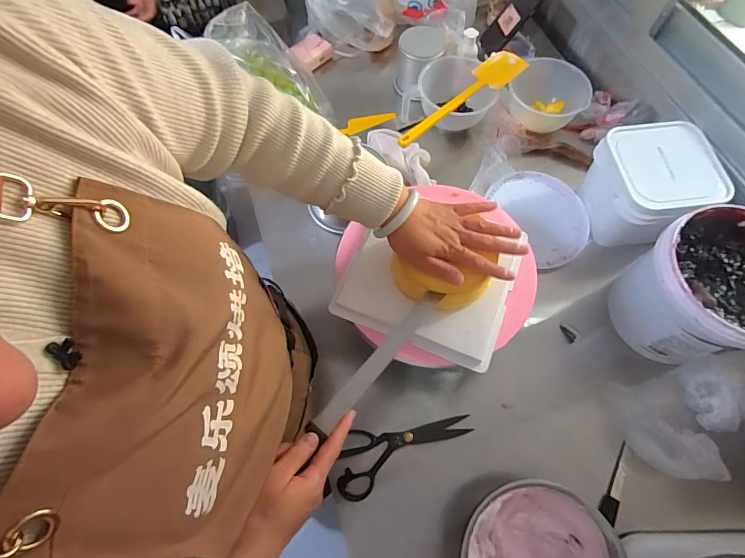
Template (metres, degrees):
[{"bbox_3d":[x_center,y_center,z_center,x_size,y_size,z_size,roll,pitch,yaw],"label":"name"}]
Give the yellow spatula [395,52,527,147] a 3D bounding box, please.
[{"bbox_3d":[0.168,-0.346,0.786,0.329,0.026,0.074,-41,71,-16],"label":"yellow spatula"}]

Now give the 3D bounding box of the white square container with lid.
[{"bbox_3d":[0.481,-0.159,0.724,0.168,0.144,0.169,-13,66,-4],"label":"white square container with lid"}]

